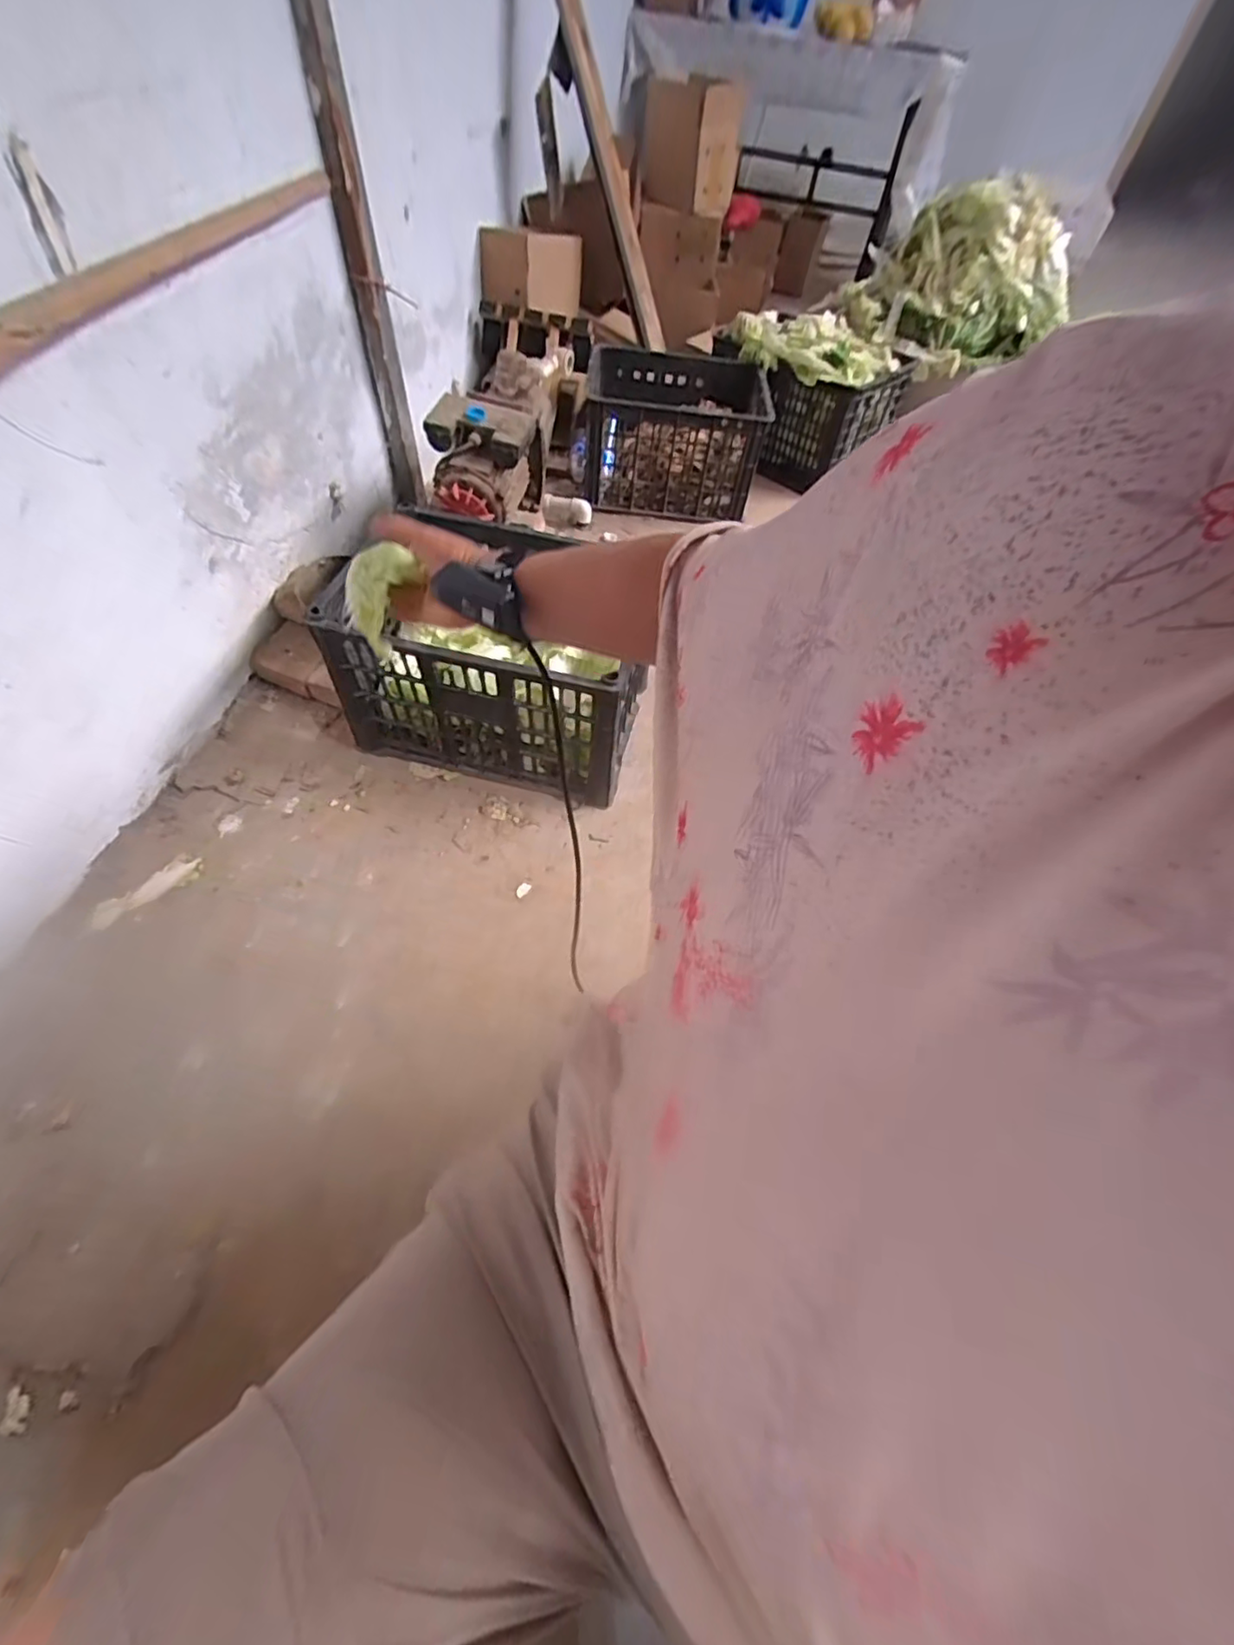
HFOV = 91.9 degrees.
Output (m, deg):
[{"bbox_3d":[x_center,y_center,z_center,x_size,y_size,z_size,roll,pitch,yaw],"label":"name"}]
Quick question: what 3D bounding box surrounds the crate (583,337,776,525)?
[{"bbox_3d":[0.123,-0.856,1.320,0.367,0.235,0.192,1,55,-3],"label":"crate"}]

